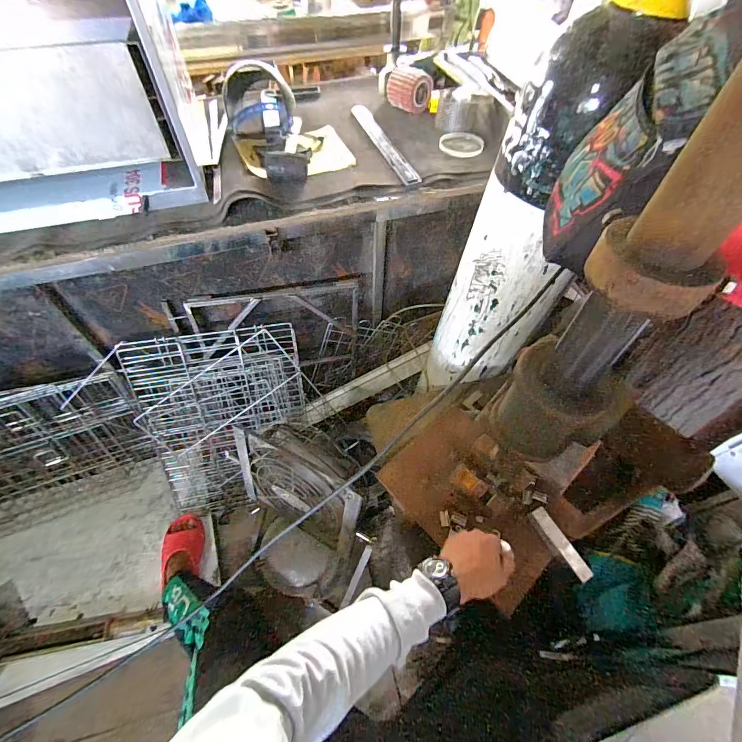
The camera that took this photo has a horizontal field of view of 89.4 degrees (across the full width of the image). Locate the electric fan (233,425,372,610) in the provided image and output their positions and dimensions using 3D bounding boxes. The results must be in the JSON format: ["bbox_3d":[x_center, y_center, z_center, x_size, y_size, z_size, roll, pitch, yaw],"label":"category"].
[{"bbox_3d":[-0.156,0.369,0.884,0.294,0.516,0.251,19,58,12],"label":"electric fan"}]

